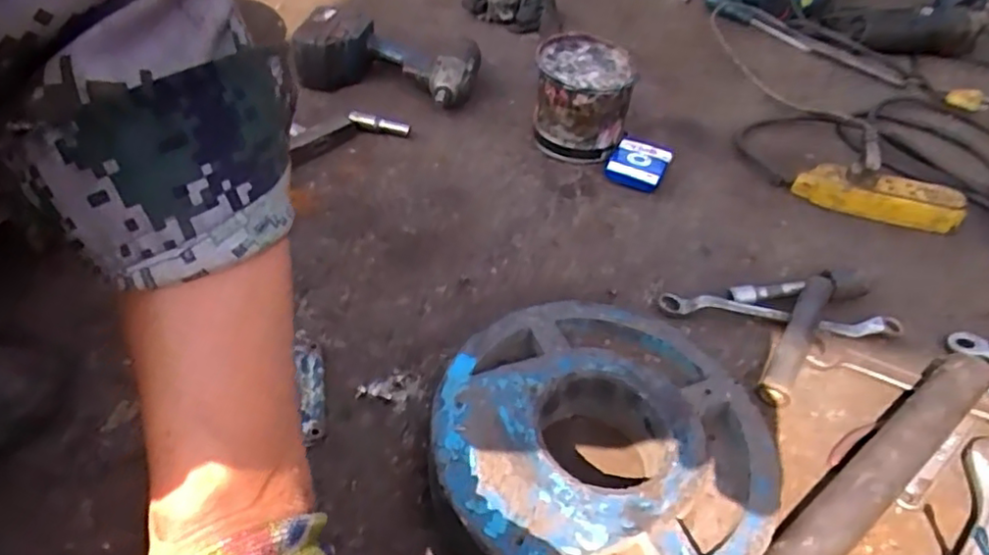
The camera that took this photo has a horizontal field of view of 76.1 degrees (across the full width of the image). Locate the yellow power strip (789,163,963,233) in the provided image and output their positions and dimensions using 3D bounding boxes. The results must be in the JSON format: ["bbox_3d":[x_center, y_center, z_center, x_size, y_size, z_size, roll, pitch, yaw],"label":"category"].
[{"bbox_3d":[0.455,-0.096,0.749,0.184,0.047,0.054,16,44,7],"label":"yellow power strip"}]

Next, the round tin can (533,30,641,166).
[{"bbox_3d":[0.109,-0.223,0.806,0.119,0.113,0.135,5,44,-2],"label":"round tin can"}]

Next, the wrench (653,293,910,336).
[{"bbox_3d":[0.275,0.035,0.611,0.219,0.024,0.019,13,44,3],"label":"wrench"}]

